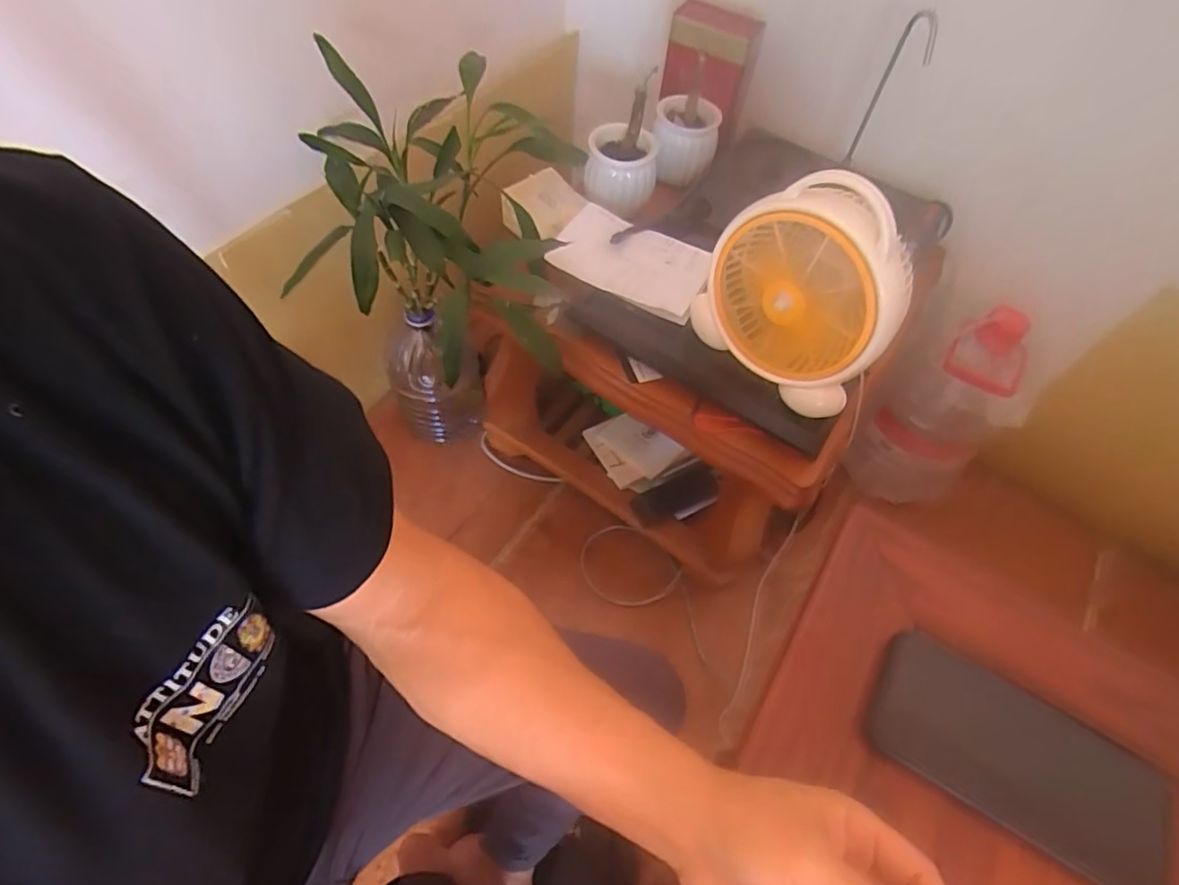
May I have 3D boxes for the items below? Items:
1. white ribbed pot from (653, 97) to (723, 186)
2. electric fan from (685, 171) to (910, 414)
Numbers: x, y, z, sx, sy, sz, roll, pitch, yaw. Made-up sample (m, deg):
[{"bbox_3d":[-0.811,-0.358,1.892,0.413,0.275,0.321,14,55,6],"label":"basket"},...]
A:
[{"bbox_3d":[0.161,-0.511,1.001,0.106,0.101,0.116,2,59,-3],"label":"white ribbed pot"},{"bbox_3d":[0.249,-0.181,0.668,0.125,0.217,0.213,-38,68,-23],"label":"electric fan"}]

